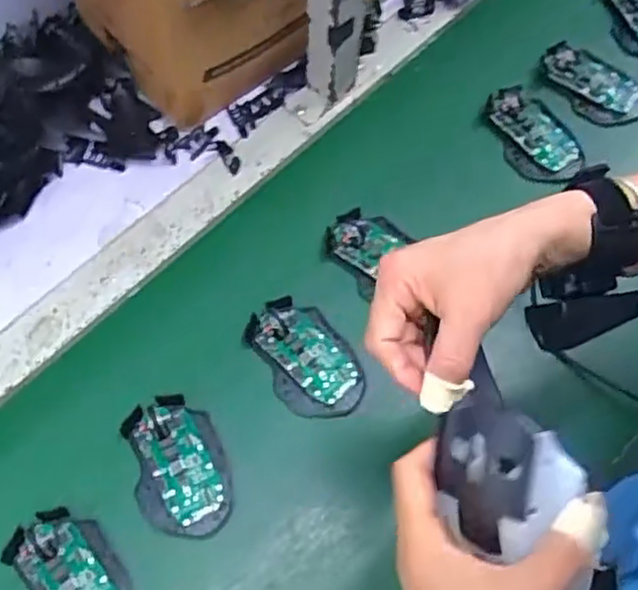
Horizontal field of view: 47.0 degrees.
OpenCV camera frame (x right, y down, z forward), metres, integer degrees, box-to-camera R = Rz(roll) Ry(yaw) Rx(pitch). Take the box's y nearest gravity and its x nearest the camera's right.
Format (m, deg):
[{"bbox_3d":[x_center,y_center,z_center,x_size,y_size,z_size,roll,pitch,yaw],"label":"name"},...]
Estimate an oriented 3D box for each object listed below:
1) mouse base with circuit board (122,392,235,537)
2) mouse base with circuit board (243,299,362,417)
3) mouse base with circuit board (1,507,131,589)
[{"bbox_3d":[-0.114,0.137,0.589,0.070,0.010,0.113,-17,66,-9],"label":"mouse base with circuit board"},{"bbox_3d":[-0.011,0.051,0.628,0.073,0.019,0.114,-30,69,-14],"label":"mouse base with circuit board"},{"bbox_3d":[-0.187,0.215,0.547,0.071,0.015,0.112,-29,69,-14],"label":"mouse base with circuit board"}]

